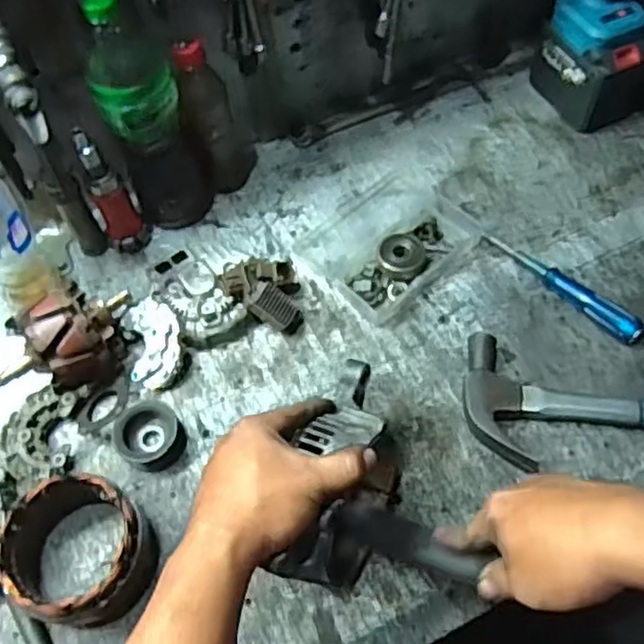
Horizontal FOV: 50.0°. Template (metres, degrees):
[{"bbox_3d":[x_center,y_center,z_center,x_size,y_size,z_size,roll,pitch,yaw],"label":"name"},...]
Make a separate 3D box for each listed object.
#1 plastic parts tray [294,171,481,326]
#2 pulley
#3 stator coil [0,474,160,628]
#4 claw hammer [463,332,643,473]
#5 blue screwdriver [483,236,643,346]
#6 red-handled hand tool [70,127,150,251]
[{"bbox_3d":[0.074,-0.095,0.752,0.162,0.032,0.143,-39,64,-18],"label":"plastic parts tray"},{"bbox_3d":[-0.161,0.107,0.651,0.060,0.029,0.058,-2,58,3],"label":"pulley"},{"bbox_3d":[-0.203,0.191,0.580,0.115,0.074,0.123,-2,58,3],"label":"stator coil"},{"bbox_3d":[0.292,0.096,0.619,0.327,0.038,0.118,11,60,11],"label":"claw hammer"},{"bbox_3d":[0.248,-0.043,0.708,0.028,0.024,0.182,-38,63,-17],"label":"blue screwdriver"},{"bbox_3d":[-0.224,-0.134,0.728,0.047,0.155,0.041,-28,61,-12],"label":"red-handled hand tool"}]

